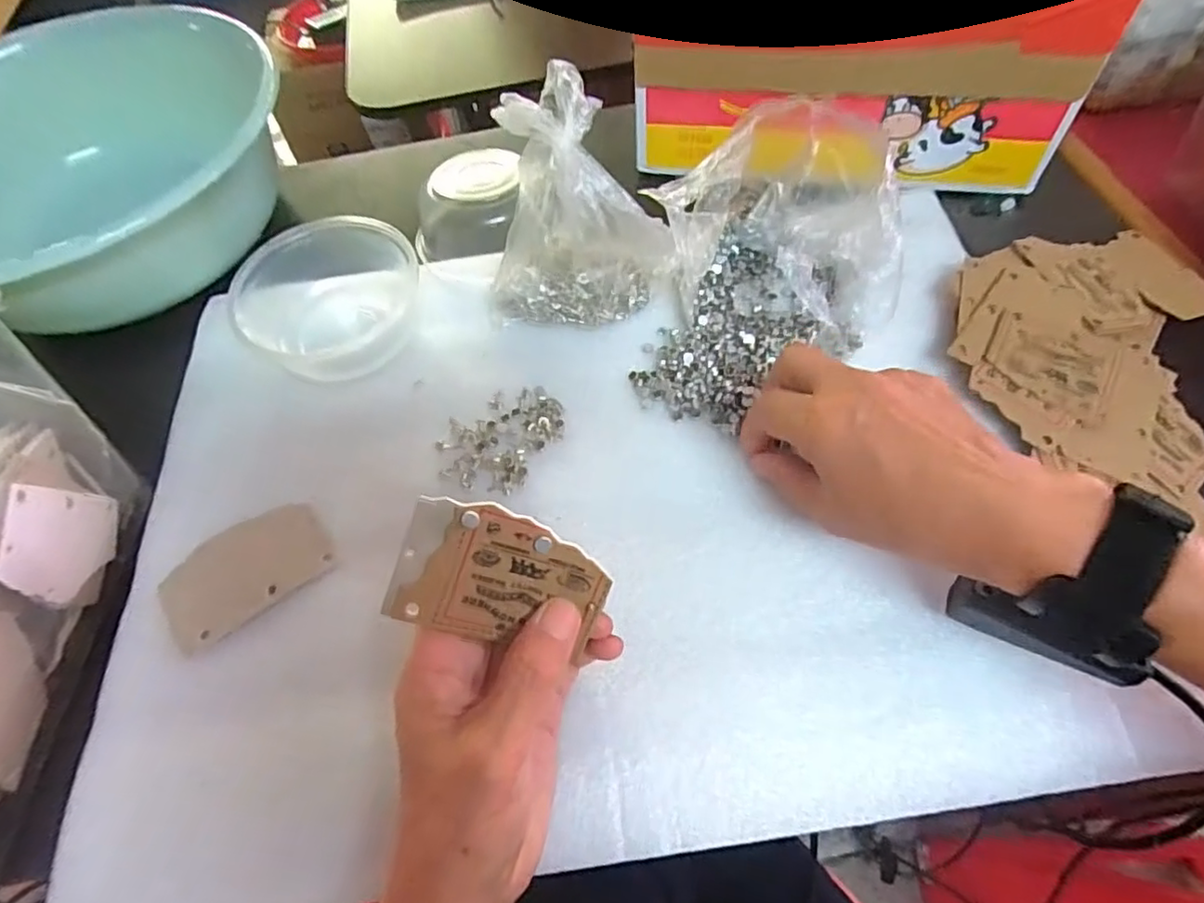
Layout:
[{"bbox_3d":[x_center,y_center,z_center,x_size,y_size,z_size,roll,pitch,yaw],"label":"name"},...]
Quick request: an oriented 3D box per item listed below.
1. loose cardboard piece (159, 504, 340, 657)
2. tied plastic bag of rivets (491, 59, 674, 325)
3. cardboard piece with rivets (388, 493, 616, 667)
[{"bbox_3d":[-0.188,0.061,0.339,0.084,0.004,0.053,-34,62,-15],"label":"loose cardboard piece"},{"bbox_3d":[-0.012,-0.142,0.379,0.112,0.142,0.055,7,32,5],"label":"tied plastic bag of rivets"},{"bbox_3d":[-0.039,0.051,0.256,0.082,0.004,0.054,18,102,-11],"label":"cardboard piece with rivets"}]

